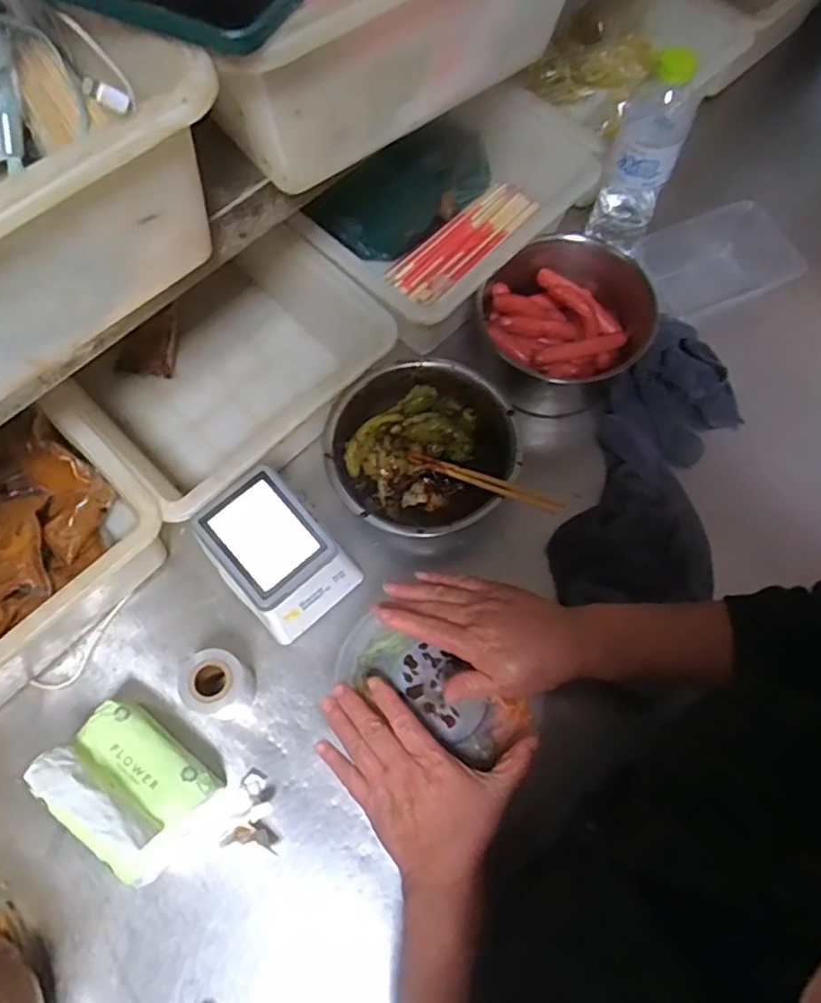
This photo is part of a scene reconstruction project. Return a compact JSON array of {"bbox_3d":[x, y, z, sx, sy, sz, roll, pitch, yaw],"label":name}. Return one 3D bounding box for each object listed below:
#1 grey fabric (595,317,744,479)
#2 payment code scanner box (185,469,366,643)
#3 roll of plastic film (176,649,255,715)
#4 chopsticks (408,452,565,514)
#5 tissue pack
[{"bbox_3d":[0.267,-0.098,0.655,0.117,0.056,0.156,42,75,15],"label":"grey fabric"},{"bbox_3d":[-0.116,0.050,0.573,0.097,0.111,0.114,-38,73,-13],"label":"payment code scanner box"},{"bbox_3d":[-0.166,0.158,0.550,0.046,0.067,0.049,0,69,0],"label":"roll of plastic film"},{"bbox_3d":[0.065,-0.019,0.592,0.168,0.014,0.011,22,68,38],"label":"chopsticks"},{"bbox_3d":[-0.217,0.235,0.503,0.141,0.104,0.093,36,73,13],"label":"tissue pack"}]

